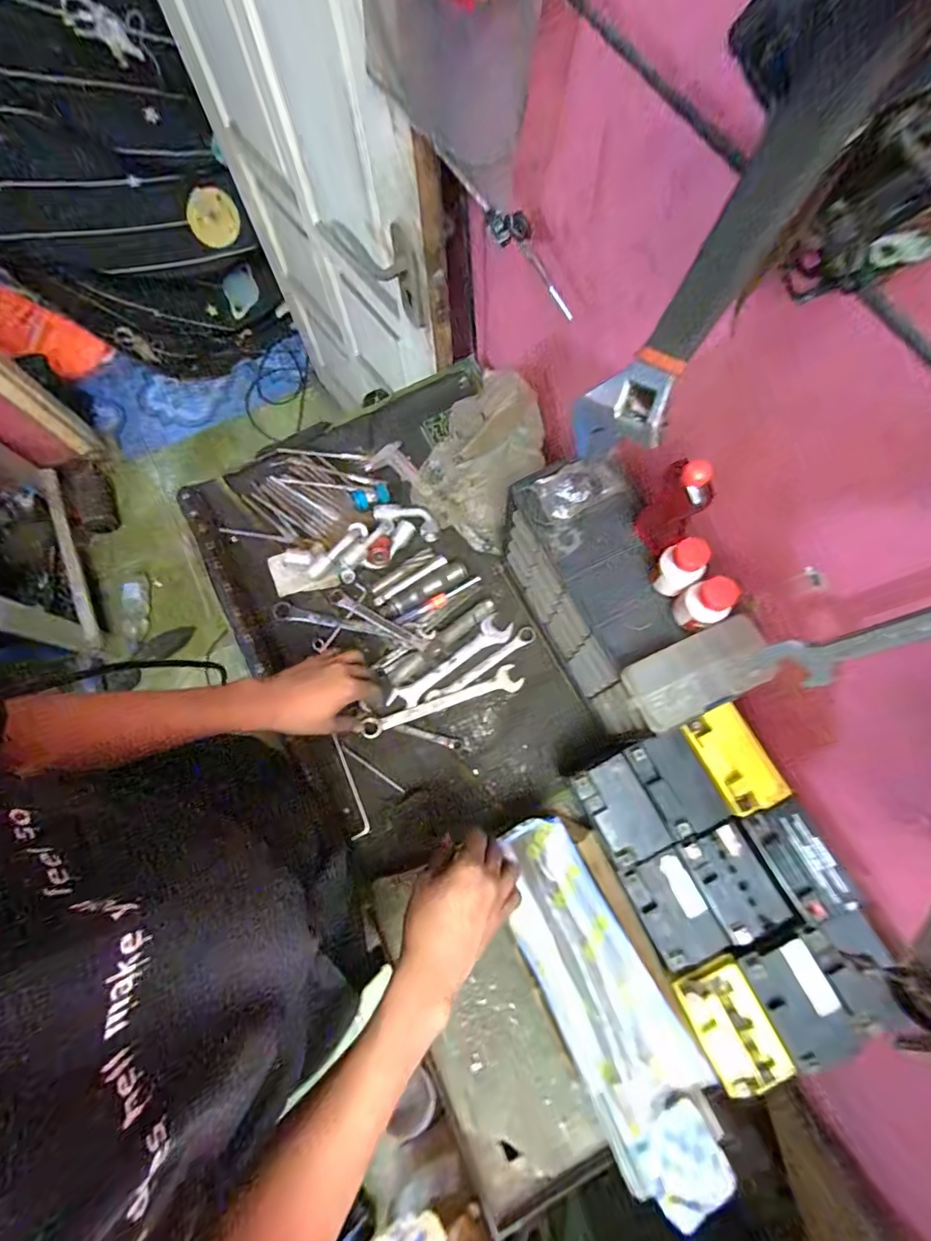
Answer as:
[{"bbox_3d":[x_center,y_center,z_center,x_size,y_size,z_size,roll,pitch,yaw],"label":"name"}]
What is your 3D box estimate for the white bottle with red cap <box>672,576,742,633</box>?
[{"bbox_3d":[0.222,-0.015,0.463,0.034,0.061,0.039,-30,77,-6],"label":"white bottle with red cap"}]

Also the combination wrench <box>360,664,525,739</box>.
[{"bbox_3d":[-0.031,0.112,0.678,0.221,0.007,0.034,-19,76,-7],"label":"combination wrench"}]

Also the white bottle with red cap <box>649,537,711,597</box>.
[{"bbox_3d":[0.204,-0.049,0.476,0.031,0.066,0.038,-22,76,-5],"label":"white bottle with red cap"}]

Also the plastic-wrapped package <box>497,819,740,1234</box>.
[{"bbox_3d":[0.137,0.387,0.515,0.124,0.035,0.345,-32,71,19],"label":"plastic-wrapped package"}]

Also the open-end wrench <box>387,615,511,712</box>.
[{"bbox_3d":[-0.022,0.060,0.706,0.200,0.011,0.040,-35,77,-8],"label":"open-end wrench"}]

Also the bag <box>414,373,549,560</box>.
[{"bbox_3d":[0.022,-0.223,0.707,0.188,0.140,0.182,31,78,9],"label":"bag"}]

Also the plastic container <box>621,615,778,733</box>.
[{"bbox_3d":[0.215,0.051,0.470,0.126,0.039,0.068,-26,75,6],"label":"plastic container"}]

